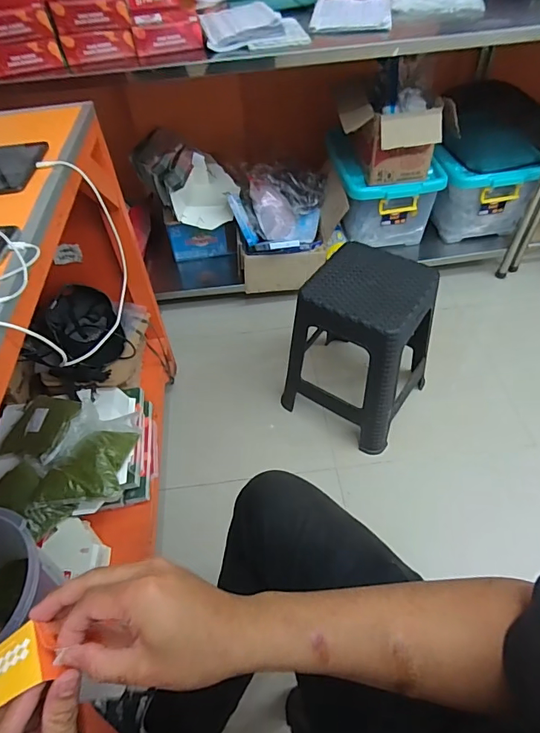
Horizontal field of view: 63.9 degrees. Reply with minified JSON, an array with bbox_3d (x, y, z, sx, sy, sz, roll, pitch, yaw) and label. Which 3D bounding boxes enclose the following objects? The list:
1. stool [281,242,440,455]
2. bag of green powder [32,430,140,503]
[{"bbox_3d":[0.267,-0.065,1.231,0.318,0.422,0.353,28,58,24],"label":"stool"},{"bbox_3d":[-0.407,0.218,0.957,0.177,0.062,0.178,-2,50,3],"label":"bag of green powder"}]

